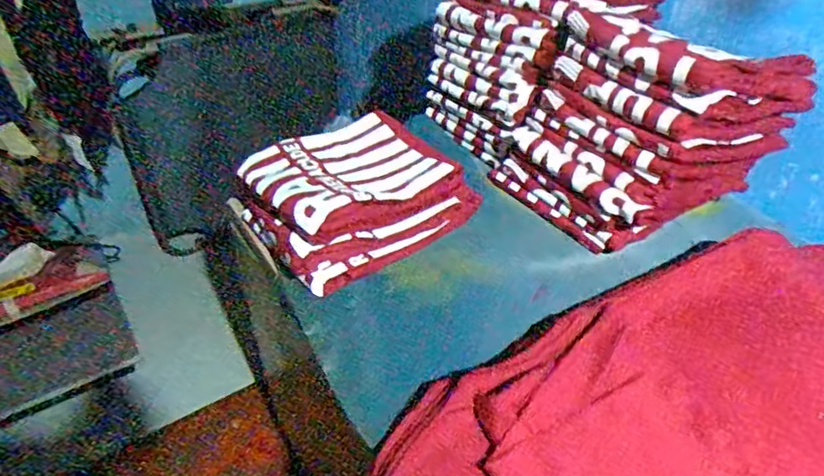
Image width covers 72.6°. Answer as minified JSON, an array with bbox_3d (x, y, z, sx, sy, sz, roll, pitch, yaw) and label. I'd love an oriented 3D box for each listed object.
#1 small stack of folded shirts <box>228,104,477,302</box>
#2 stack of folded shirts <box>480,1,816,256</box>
[{"bbox_3d":[-0.082,-0.067,0.758,0.253,0.099,0.208,-25,48,-27],"label":"small stack of folded shirts"},{"bbox_3d":[0.320,-0.163,0.762,0.286,0.249,0.253,-24,47,-26],"label":"stack of folded shirts"}]

